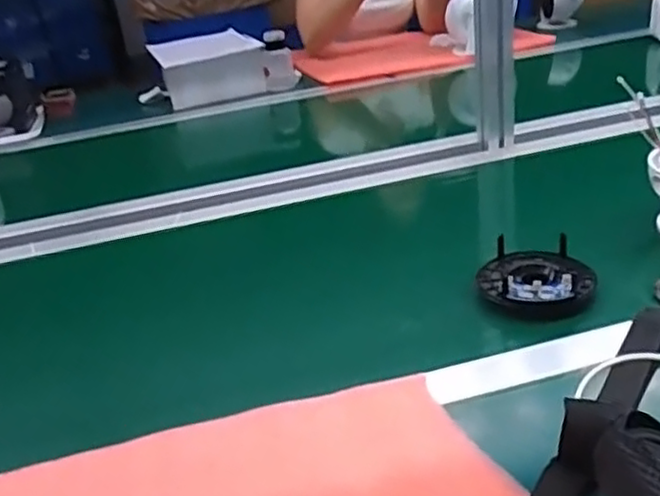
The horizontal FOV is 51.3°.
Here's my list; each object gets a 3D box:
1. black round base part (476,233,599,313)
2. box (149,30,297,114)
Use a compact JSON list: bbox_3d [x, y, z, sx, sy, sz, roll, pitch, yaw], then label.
[{"bbox_3d":[0.190,0.029,0.630,0.099,0.038,0.091,7,31,27],"label":"black round base part"},{"bbox_3d":[-0.228,-0.386,1.465,0.268,0.101,0.188,-15,29,-15],"label":"box"}]

